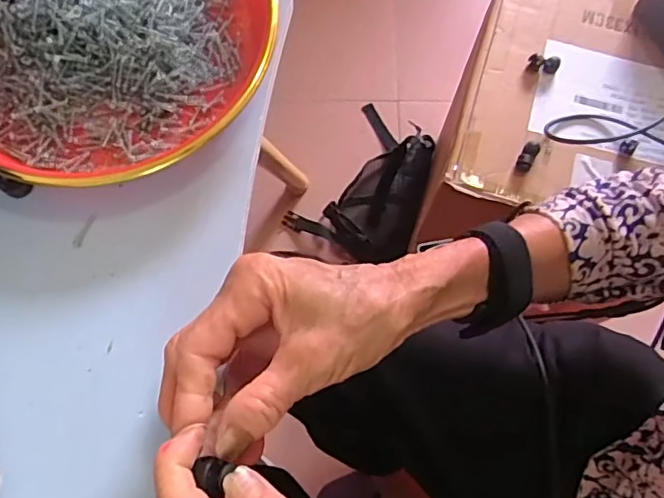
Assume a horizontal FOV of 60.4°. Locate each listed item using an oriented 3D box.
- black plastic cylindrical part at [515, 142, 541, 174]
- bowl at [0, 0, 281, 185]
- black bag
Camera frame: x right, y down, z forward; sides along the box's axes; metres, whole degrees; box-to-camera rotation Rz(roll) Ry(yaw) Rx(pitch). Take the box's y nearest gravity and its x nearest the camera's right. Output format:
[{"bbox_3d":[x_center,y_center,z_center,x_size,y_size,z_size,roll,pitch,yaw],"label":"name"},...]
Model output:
[{"bbox_3d":[0.215,-0.101,0.627,0.018,0.014,0.042,30,74,7],"label":"black plastic cylindrical part"},{"bbox_3d":[-0.152,-0.144,0.355,0.207,0.031,0.211,1,72,-2],"label":"bowl"},{"bbox_3d":[0.084,-0.131,1.045,0.219,0.127,0.303,33,74,8],"label":"black bag"}]

